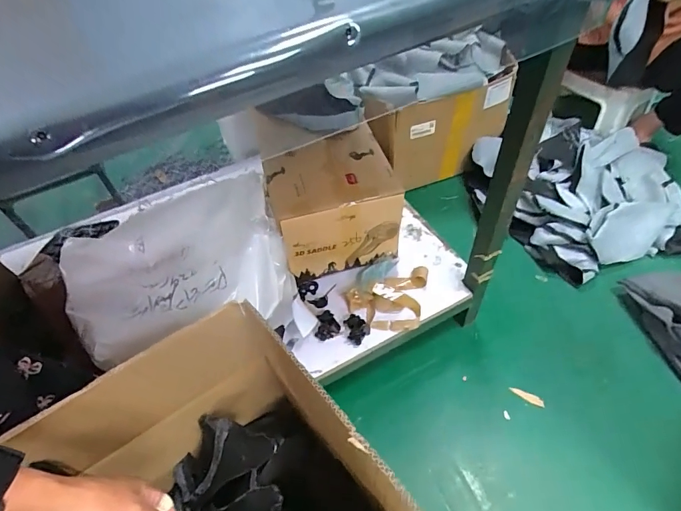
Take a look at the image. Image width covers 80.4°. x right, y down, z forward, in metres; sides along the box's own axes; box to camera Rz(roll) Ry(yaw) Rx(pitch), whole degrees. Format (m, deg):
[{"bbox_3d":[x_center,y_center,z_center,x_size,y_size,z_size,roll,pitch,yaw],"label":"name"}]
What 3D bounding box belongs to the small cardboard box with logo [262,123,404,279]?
[{"bbox_3d":[-0.022,-0.123,0.946,0.263,0.221,0.255,-14,56,-6],"label":"small cardboard box with logo"}]

